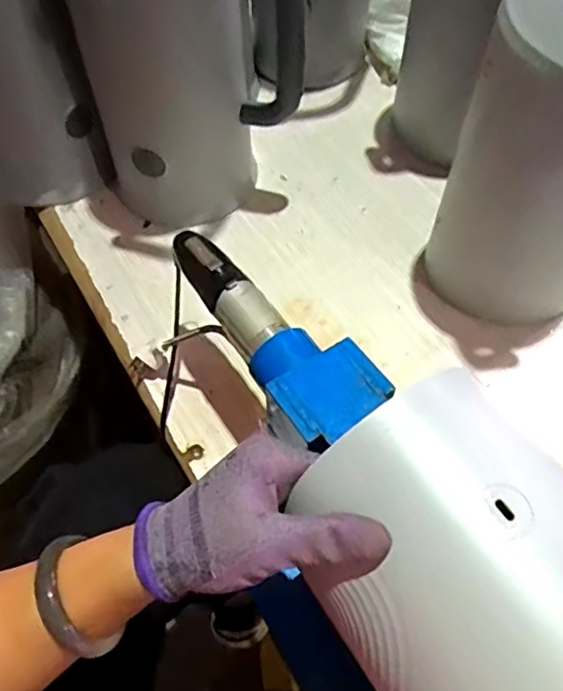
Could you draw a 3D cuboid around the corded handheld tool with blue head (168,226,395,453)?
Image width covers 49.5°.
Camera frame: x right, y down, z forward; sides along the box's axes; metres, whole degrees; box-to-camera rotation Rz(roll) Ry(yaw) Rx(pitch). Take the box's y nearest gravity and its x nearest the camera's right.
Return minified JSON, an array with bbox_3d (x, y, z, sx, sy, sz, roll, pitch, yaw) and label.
[{"bbox_3d":[-0.018,-0.019,0.458,0.070,0.046,0.245,-31,61,-17],"label":"corded handheld tool with blue head"}]

